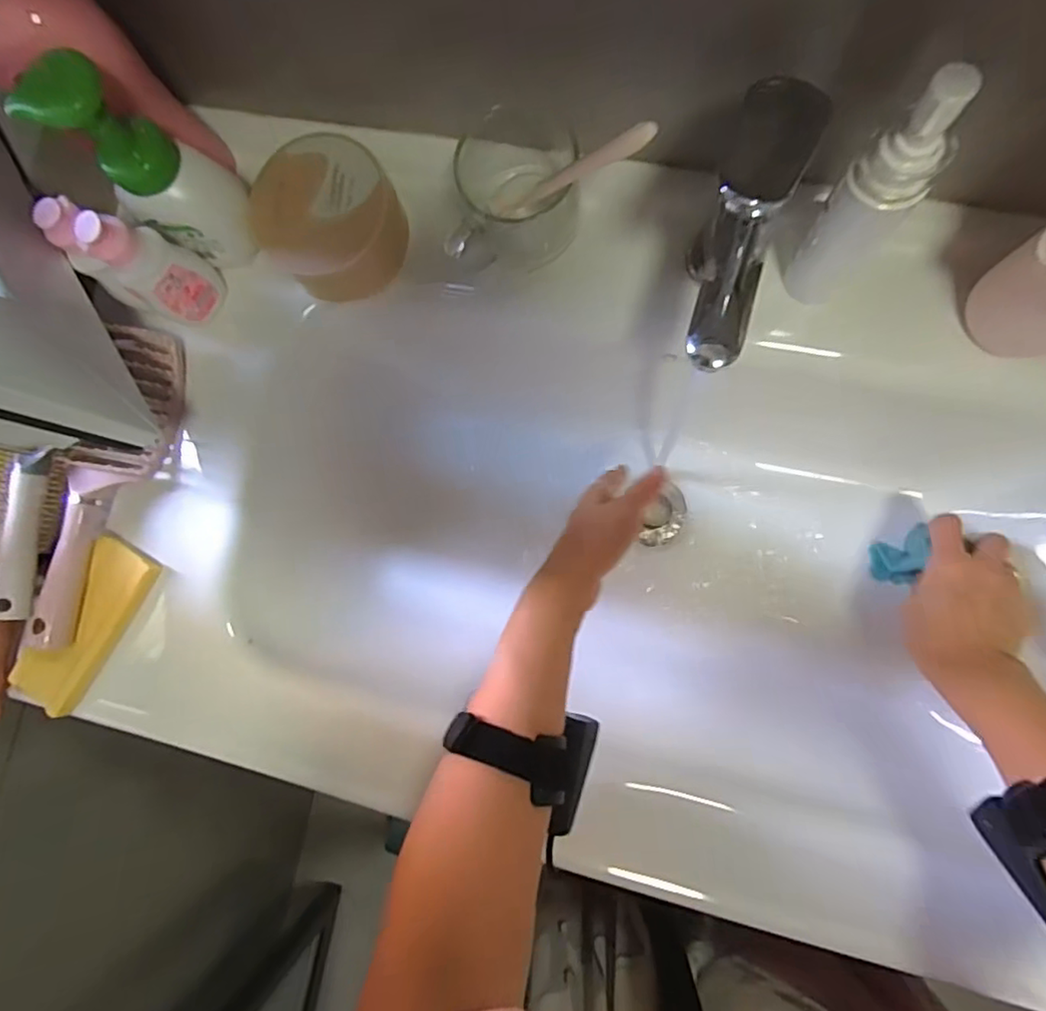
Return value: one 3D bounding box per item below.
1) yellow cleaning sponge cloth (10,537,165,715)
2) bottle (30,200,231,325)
[{"bbox_3d":[-0.340,0.094,0.461,0.051,0.028,0.135,29,88,9],"label":"yellow cleaning sponge cloth"},{"bbox_3d":[-0.279,-0.175,0.428,0.064,0.105,0.054,22,87,9],"label":"bottle"}]

